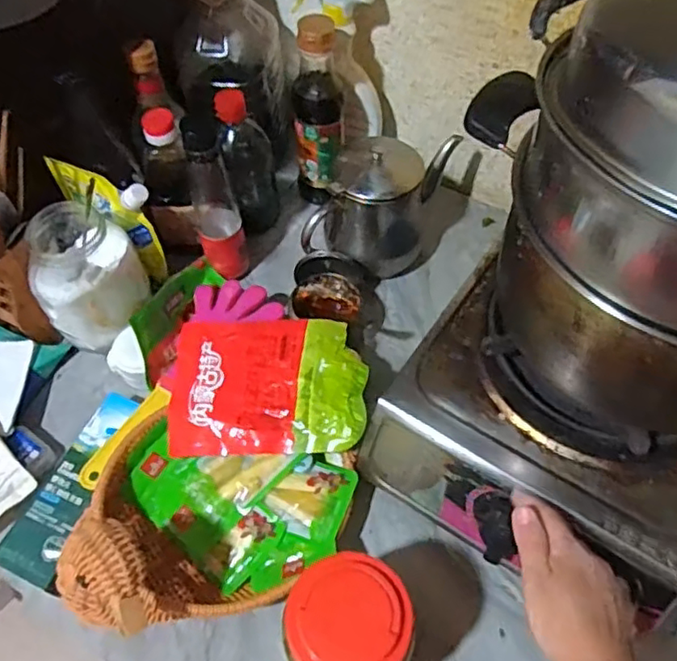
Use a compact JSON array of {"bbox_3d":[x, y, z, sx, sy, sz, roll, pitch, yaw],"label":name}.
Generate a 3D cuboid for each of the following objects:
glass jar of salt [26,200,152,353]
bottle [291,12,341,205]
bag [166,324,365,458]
[{"bbox_3d":[-0.264,-0.054,0.677,0.090,0.126,0.098,-1,56,1],"label":"glass jar of salt"},{"bbox_3d":[-0.026,-0.251,0.776,0.059,0.239,0.054,-1,56,0],"label":"bottle"},{"bbox_3d":[-0.070,0.056,0.638,0.187,0.039,0.139,-1,56,0],"label":"bag"}]

